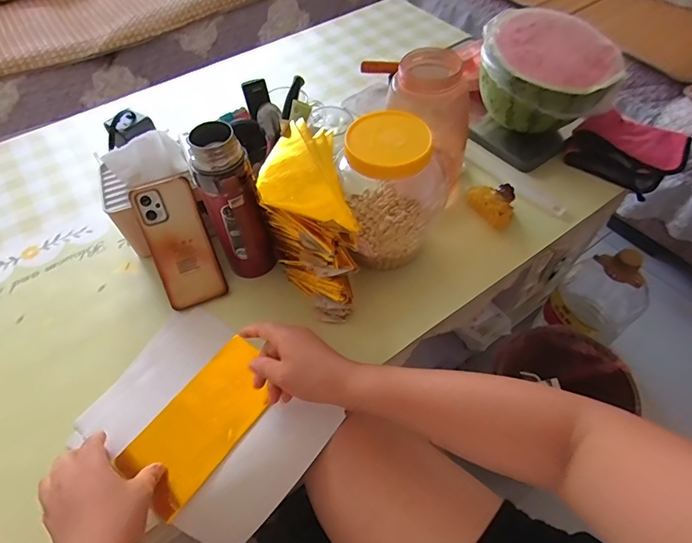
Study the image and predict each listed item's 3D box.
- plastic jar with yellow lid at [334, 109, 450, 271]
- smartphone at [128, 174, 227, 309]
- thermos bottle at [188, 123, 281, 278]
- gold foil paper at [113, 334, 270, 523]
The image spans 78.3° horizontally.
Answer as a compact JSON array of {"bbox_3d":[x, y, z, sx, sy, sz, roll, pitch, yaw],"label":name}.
[{"bbox_3d":[0.061,-0.104,0.553,0.131,0.200,0.144,-1,55,1],"label":"plastic jar with yellow lid"},{"bbox_3d":[-0.214,-0.036,0.552,0.076,0.009,0.162,-21,100,-13],"label":"smartphone"},{"bbox_3d":[-0.130,-0.070,0.509,0.066,0.201,0.064,-24,57,-14],"label":"thermos bottle"},{"bbox_3d":[-0.160,0.167,0.488,0.100,0.010,0.181,29,63,28],"label":"gold foil paper"}]

